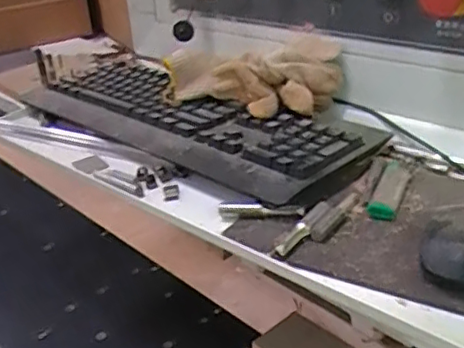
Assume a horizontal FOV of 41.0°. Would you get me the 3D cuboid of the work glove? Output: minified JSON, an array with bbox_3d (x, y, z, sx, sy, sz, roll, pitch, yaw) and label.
[{"bbox_3d":[0.019,-0.102,0.665,0.201,0.062,0.075,3,30,12],"label":"work glove"}]

